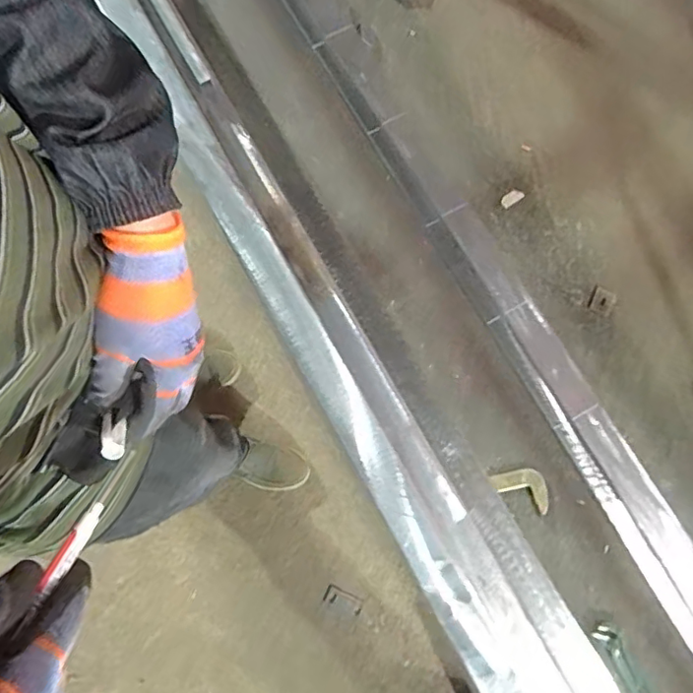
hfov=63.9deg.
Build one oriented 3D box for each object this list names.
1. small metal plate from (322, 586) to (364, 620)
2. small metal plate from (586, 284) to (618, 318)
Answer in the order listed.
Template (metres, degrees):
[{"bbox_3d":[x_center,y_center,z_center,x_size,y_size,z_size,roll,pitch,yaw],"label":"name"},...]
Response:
[{"bbox_3d":[-0.009,0.571,1.241,0.084,0.004,0.048,26,88,10],"label":"small metal plate"},{"bbox_3d":[0.639,-0.112,1.391,0.060,0.004,0.061,26,97,9],"label":"small metal plate"}]

